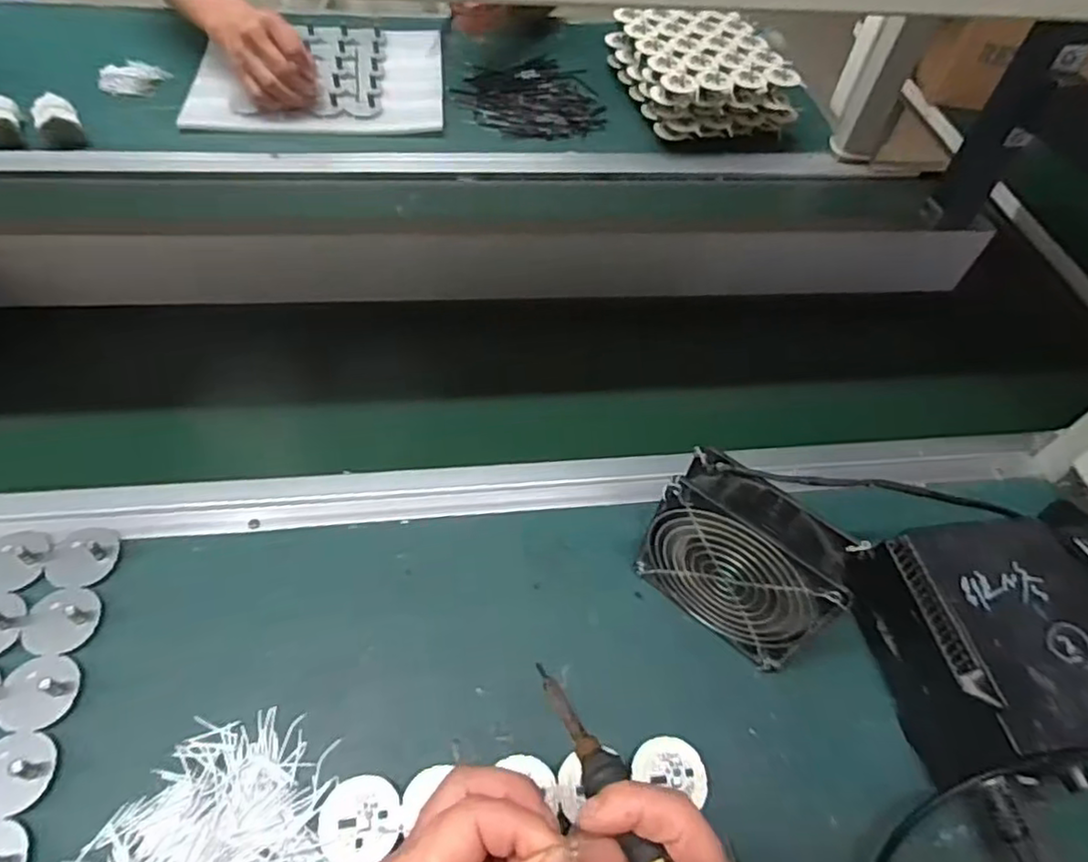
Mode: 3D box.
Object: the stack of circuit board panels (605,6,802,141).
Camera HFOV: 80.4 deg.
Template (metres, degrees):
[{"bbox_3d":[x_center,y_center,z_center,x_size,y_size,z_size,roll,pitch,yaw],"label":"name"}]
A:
[{"bbox_3d":[0.209,-0.476,0.856,0.187,0.076,0.226,-7,55,-11],"label":"stack of circuit board panels"}]

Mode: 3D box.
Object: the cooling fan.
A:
[{"bbox_3d":[0.126,0.088,0.423,0.116,0.122,0.045,37,59,20],"label":"cooling fan"}]

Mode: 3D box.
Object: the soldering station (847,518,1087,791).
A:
[{"bbox_3d":[0.286,0.137,0.413,0.122,0.091,0.138,-3,55,-8],"label":"soldering station"}]

